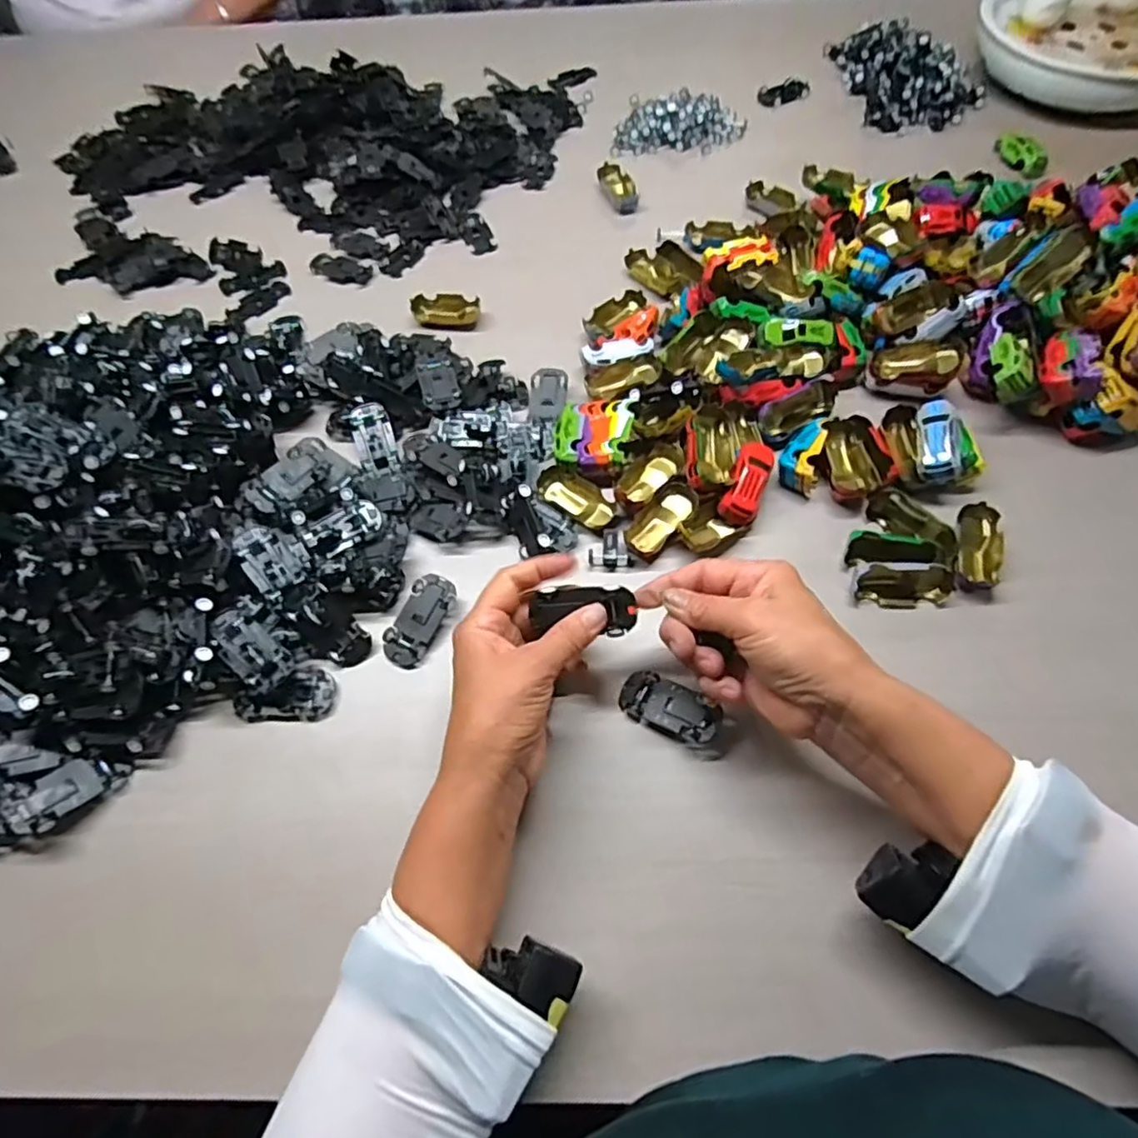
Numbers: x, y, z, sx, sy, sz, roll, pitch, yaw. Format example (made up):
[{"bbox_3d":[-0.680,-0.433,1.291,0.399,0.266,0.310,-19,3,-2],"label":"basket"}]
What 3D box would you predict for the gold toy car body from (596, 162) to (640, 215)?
[{"bbox_3d":[0.054,-0.405,0.680,0.032,0.018,0.064,-17,62,-6],"label":"gold toy car body"}]

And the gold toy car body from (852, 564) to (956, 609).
[{"bbox_3d":[0.231,0.010,0.440,0.066,0.024,0.022,-2,62,2],"label":"gold toy car body"}]

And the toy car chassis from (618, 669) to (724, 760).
[{"bbox_3d":[0.067,0.091,0.410,0.070,0.017,0.032,28,66,16],"label":"toy car chassis"}]

